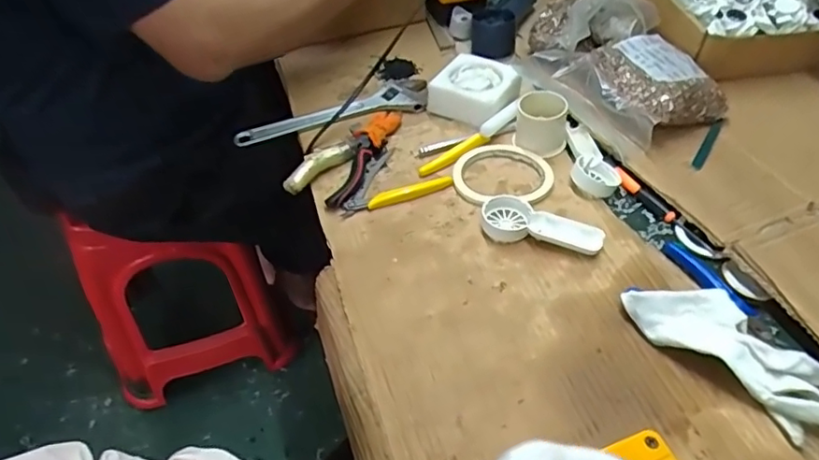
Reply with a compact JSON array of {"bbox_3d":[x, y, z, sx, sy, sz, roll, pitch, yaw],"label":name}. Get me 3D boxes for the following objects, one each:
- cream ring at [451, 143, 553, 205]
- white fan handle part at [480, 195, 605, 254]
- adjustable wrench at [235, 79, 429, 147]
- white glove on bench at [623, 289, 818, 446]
[{"bbox_3d":[0.096,-0.058,0.599,0.097,0.010,0.096,-1,46,2],"label":"cream ring"},{"bbox_3d":[0.123,-0.005,0.541,0.110,0.017,0.041,12,48,14],"label":"white fan handle part"},{"bbox_3d":[-0.088,-0.138,0.684,0.233,0.014,0.053,-16,48,-12],"label":"adjustable wrench"},{"bbox_3d":[0.247,0.089,0.436,0.060,0.037,0.161,-35,54,-27],"label":"white glove on bench"}]

